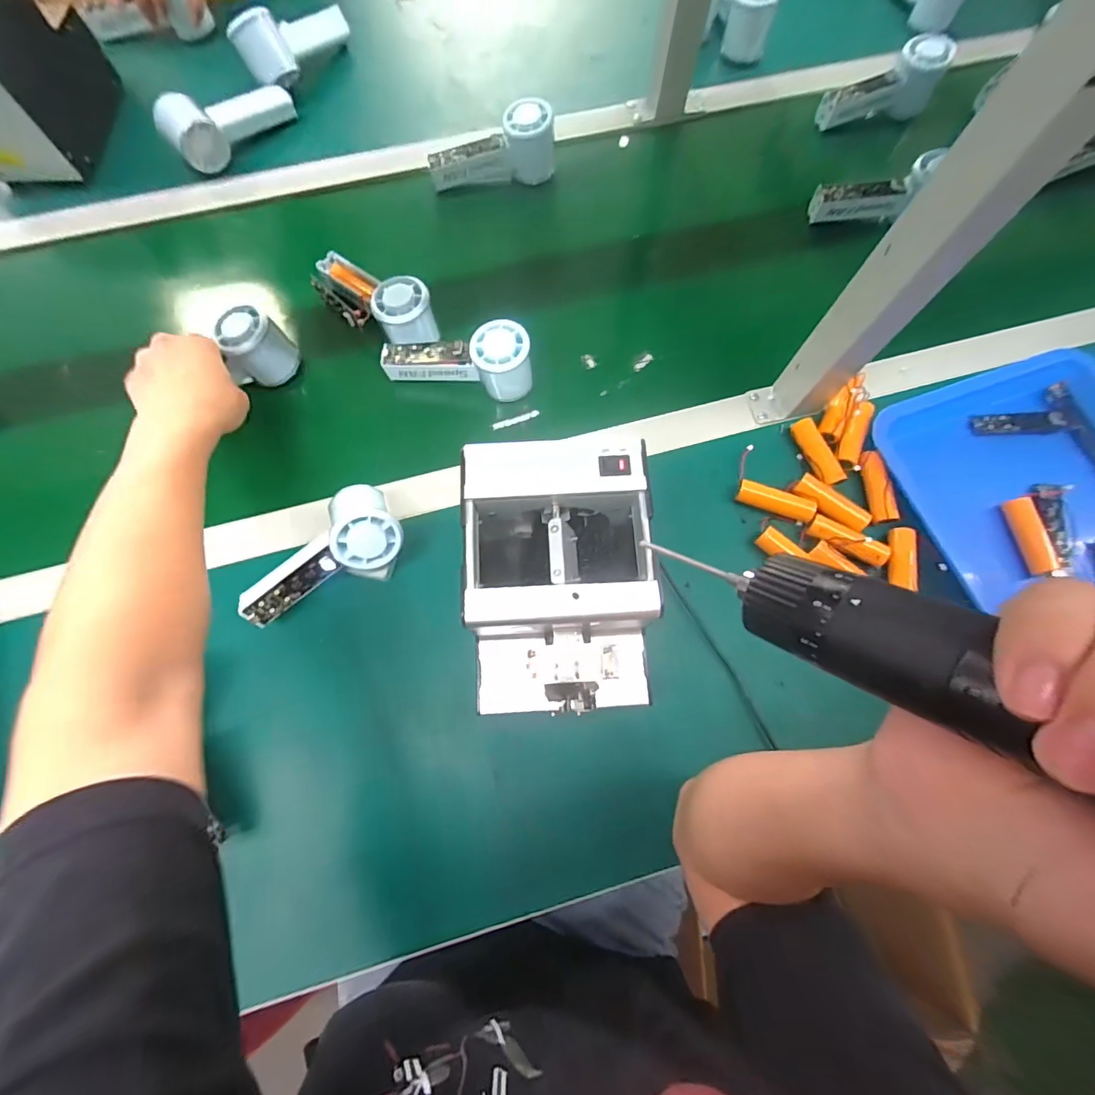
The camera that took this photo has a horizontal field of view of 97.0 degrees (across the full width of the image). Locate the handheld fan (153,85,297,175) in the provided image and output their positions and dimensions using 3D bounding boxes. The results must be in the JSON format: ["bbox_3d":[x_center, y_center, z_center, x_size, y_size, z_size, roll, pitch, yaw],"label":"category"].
[{"bbox_3d":[-0.384,-0.517,0.584,0.149,0.061,0.053,-43,78,-12],"label":"handheld fan"}]

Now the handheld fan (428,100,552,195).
[{"bbox_3d":[-0.066,-0.471,0.579,0.151,0.063,0.049,-9,73,-2],"label":"handheld fan"}]

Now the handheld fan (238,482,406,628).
[{"bbox_3d":[-0.197,0.014,0.426,0.148,0.078,0.076,-42,77,-11],"label":"handheld fan"}]

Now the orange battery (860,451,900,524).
[{"bbox_3d":[0.312,-0.058,0.458,0.018,0.019,0.069,-7,73,-2],"label":"orange battery"}]

